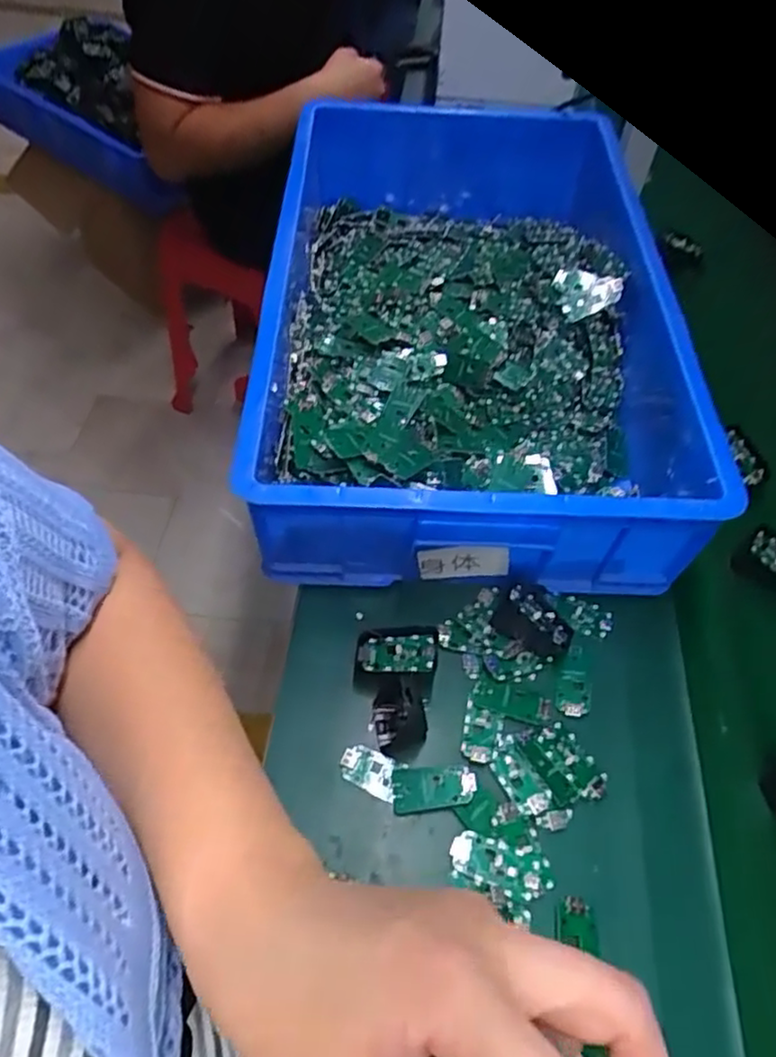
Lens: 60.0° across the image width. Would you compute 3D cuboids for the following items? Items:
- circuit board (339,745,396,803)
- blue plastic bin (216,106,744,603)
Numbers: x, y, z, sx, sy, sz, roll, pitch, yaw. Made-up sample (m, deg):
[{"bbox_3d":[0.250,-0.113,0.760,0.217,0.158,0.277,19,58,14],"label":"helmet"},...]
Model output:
[{"bbox_3d":[-0.014,0.190,0.528,0.046,0.007,0.031,19,56,10],"label":"circuit board"},{"bbox_3d":[0.093,-0.263,0.770,0.416,0.142,0.709,2,55,-1],"label":"blue plastic bin"}]

